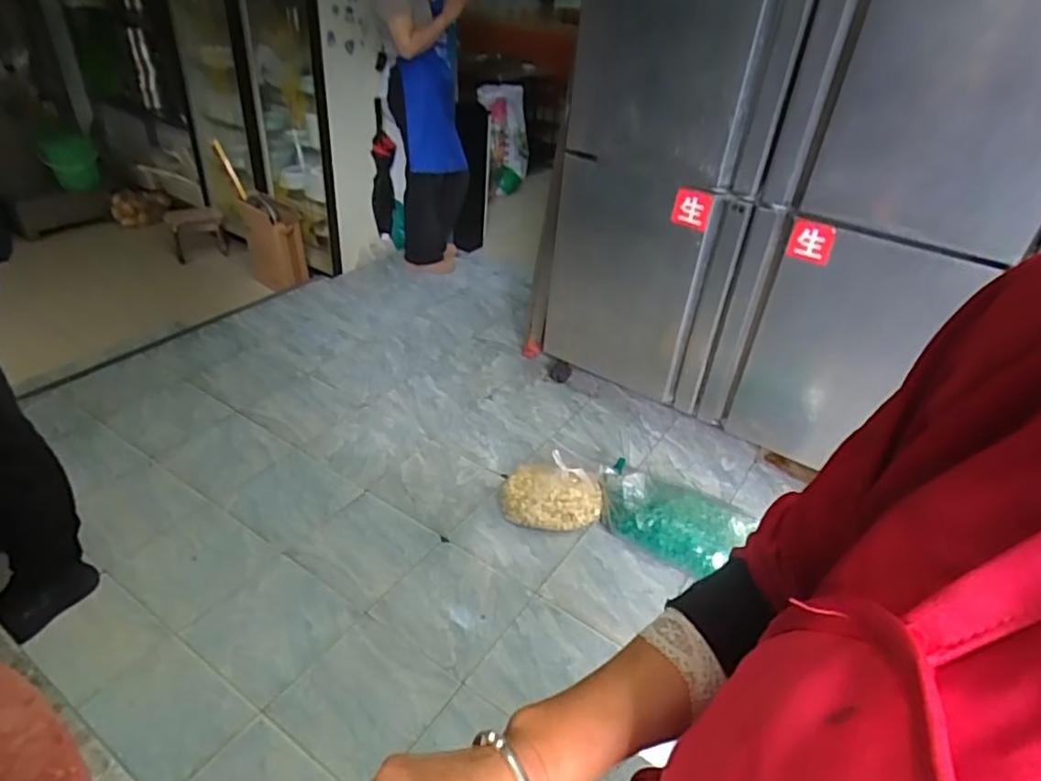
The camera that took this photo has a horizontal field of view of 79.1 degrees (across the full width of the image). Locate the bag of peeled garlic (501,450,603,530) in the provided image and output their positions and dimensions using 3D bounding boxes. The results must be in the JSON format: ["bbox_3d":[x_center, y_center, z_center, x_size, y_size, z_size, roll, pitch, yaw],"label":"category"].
[{"bbox_3d":[0.092,0.296,1.804,0.289,0.162,0.160,8,35,4],"label":"bag of peeled garlic"}]

